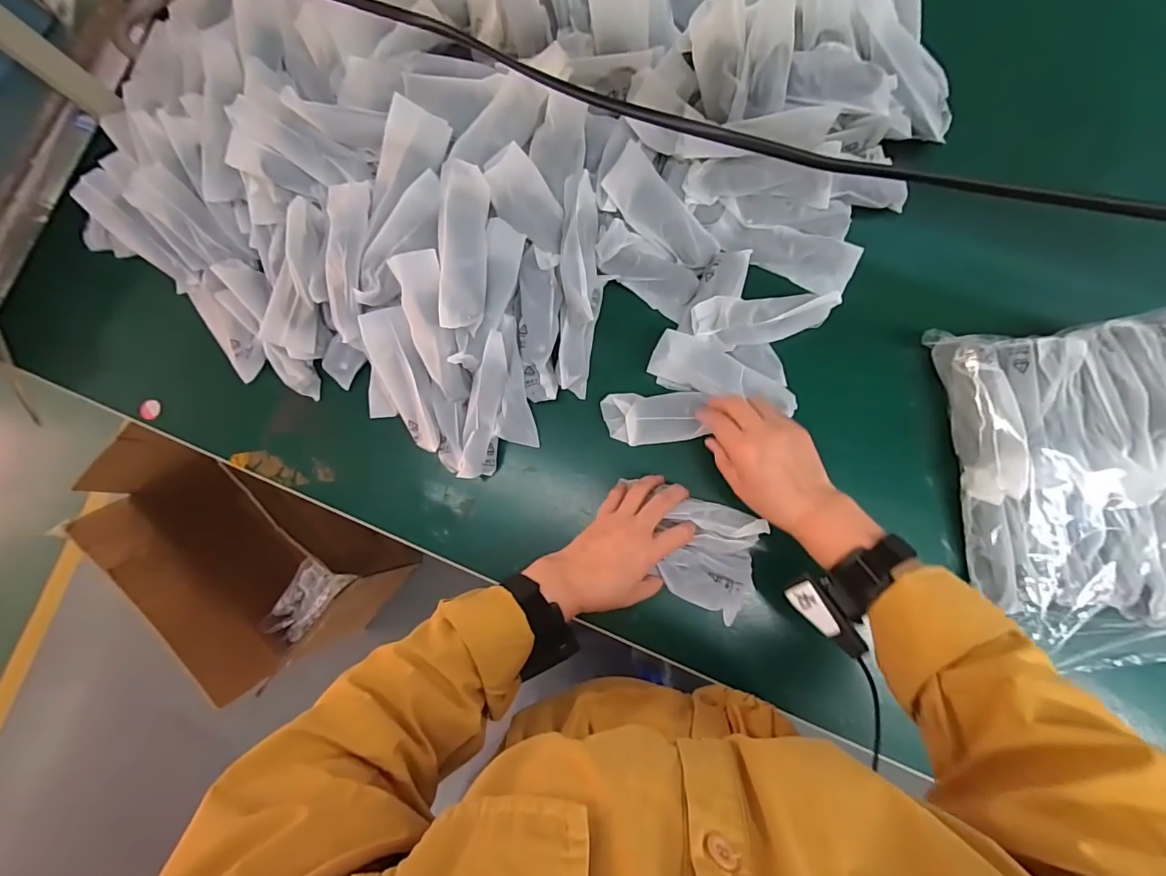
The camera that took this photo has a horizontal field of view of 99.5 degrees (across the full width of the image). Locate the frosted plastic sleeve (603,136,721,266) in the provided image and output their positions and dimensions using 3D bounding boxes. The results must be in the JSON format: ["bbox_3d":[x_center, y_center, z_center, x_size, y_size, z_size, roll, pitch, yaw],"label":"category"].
[{"bbox_3d":[0.082,-0.227,0.503,0.138,0.016,0.053,34,87,-24],"label":"frosted plastic sleeve"}]

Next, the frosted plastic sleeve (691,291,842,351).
[{"bbox_3d":[0.188,-0.123,0.507,0.144,0.015,0.050,-5,82,6],"label":"frosted plastic sleeve"}]

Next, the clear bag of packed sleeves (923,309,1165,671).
[{"bbox_3d":[0.468,0.040,0.443,0.213,0.061,0.311,-7,82,5],"label":"clear bag of packed sleeves"}]

